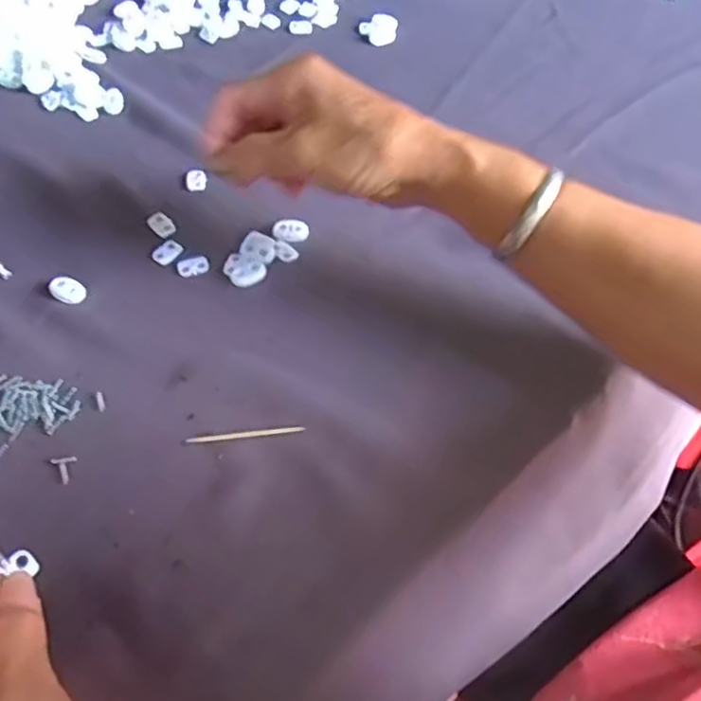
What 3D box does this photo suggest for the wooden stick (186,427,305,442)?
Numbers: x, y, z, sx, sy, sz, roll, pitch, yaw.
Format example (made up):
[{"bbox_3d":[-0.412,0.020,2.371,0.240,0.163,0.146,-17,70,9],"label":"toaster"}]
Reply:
[{"bbox_3d":[-0.055,0.044,0.363,0.061,0.004,0.004,-4,54,-4],"label":"wooden stick"}]

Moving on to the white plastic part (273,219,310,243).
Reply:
[{"bbox_3d":[-0.039,-0.078,0.451,0.023,0.004,0.017,-5,54,-5],"label":"white plastic part"}]

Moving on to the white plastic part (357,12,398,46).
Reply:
[{"bbox_3d":[0.024,-0.277,0.598,0.033,0.008,0.039,3,54,1],"label":"white plastic part"}]

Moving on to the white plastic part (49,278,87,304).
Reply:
[{"bbox_3d":[-0.173,-0.037,0.423,0.023,0.005,0.015,24,57,16],"label":"white plastic part"}]

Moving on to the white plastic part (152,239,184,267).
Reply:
[{"bbox_3d":[-0.117,-0.064,0.444,0.016,0.004,0.020,28,58,18],"label":"white plastic part"}]

